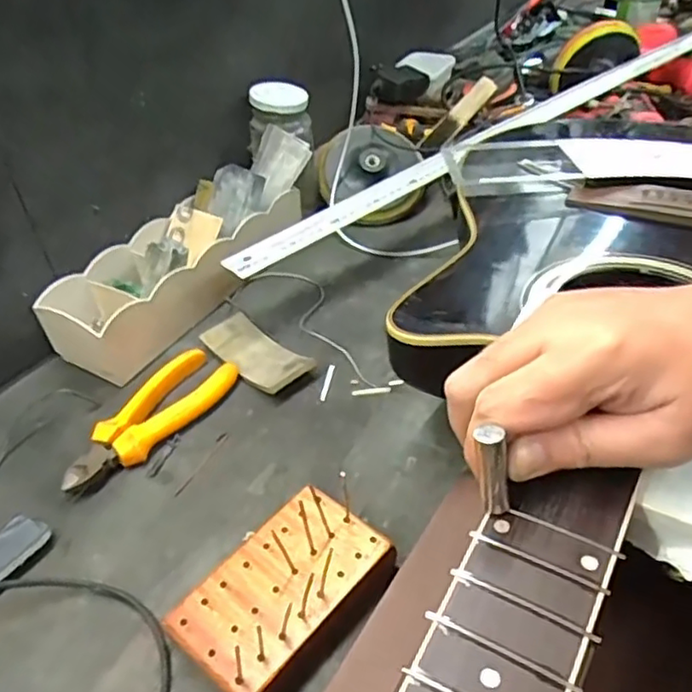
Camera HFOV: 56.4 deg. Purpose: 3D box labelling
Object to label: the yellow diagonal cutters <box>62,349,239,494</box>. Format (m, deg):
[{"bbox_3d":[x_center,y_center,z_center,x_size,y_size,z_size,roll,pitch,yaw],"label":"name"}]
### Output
[{"bbox_3d":[-0.147,0.056,0.498,0.054,0.022,0.152,18,45,24],"label":"yellow diagonal cutters"}]

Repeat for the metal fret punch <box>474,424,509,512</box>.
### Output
[{"bbox_3d":[0.062,0.051,0.272,0.011,0.044,0.014,-27,38,-16],"label":"metal fret punch"}]

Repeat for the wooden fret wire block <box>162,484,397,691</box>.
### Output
[{"bbox_3d":[-0.036,0.144,0.381,0.076,0.030,0.117,29,51,33],"label":"wooden fret wire block"}]

